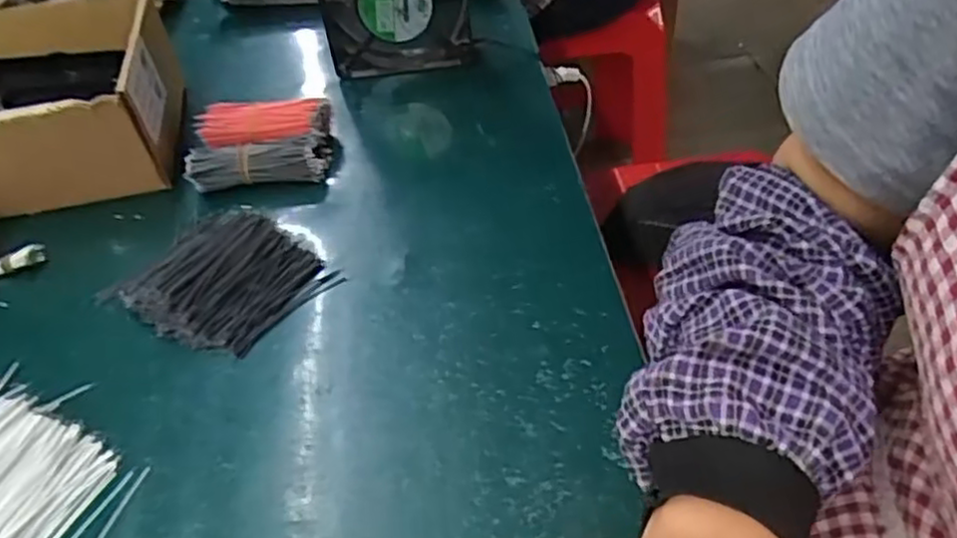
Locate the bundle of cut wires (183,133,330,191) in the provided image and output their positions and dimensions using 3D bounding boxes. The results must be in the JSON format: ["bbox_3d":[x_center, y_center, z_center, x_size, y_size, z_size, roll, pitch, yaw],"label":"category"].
[{"bbox_3d":[-0.159,-0.077,0.526,0.098,0.034,0.031,-5,43,1],"label":"bundle of cut wires"}]

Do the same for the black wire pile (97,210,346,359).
[{"bbox_3d":[-0.162,0.004,0.448,0.117,0.024,0.094,23,51,28],"label":"black wire pile"}]

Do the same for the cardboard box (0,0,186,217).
[{"bbox_3d":[-0.346,-0.120,0.535,0.211,0.078,0.167,-11,43,-5],"label":"cardboard box"}]

